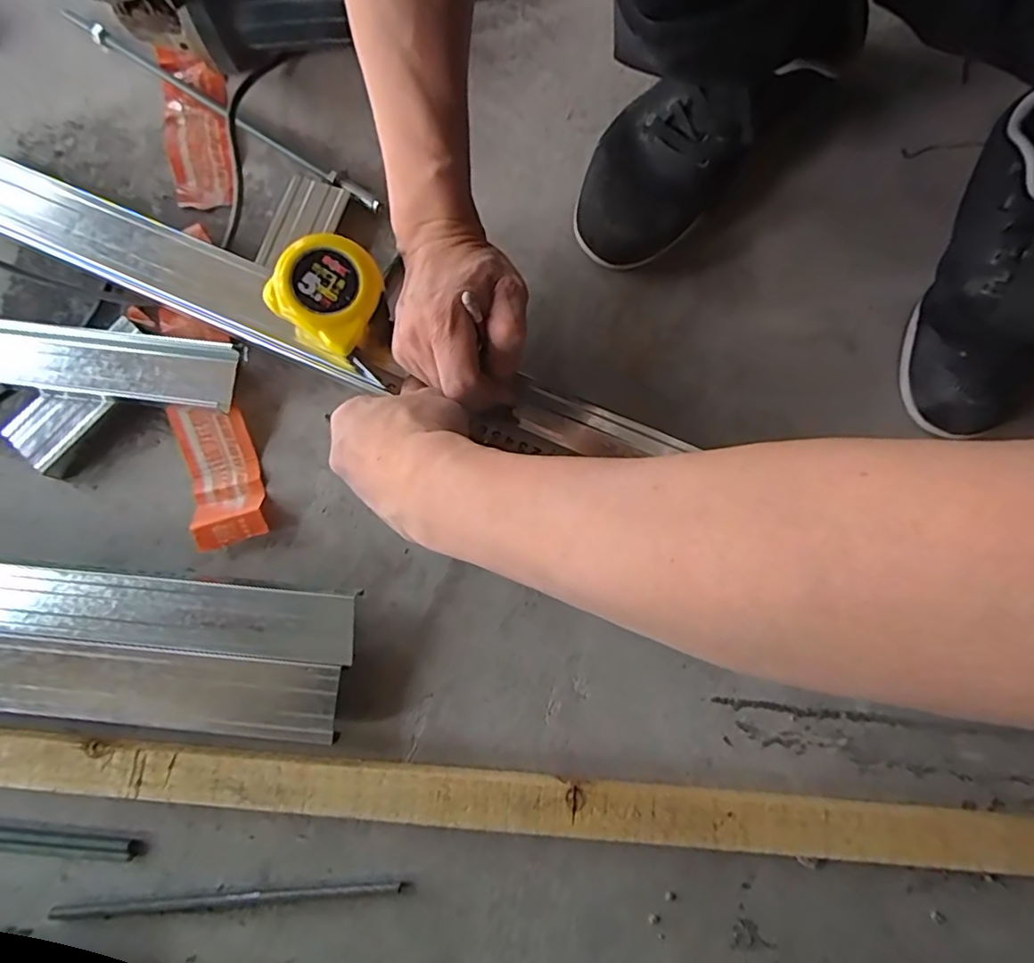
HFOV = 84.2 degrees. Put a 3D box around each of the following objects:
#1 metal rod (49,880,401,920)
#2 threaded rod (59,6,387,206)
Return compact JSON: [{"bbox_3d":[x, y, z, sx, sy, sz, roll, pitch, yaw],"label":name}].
[{"bbox_3d":[-0.190,0.275,0.375,0.225,0.004,0.010,-4,79,-1],"label":"metal rod"},{"bbox_3d":[-0.248,-0.310,0.476,0.330,0.016,0.015,33,81,6],"label":"threaded rod"}]

